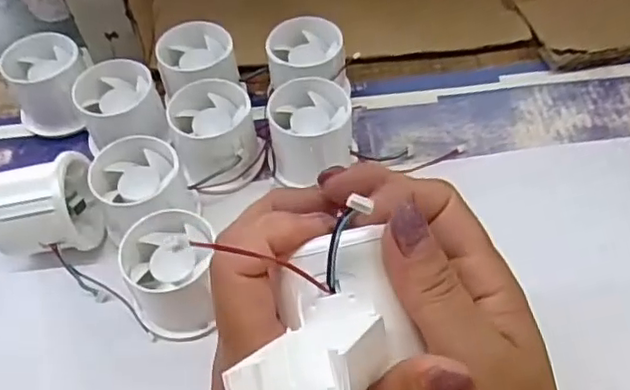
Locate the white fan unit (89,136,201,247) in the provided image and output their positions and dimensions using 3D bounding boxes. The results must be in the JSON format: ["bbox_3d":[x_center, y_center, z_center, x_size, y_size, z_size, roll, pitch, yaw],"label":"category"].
[{"bbox_3d":[-0.102,0.000,0.368,0.055,0.046,0.054,-2,54,2],"label":"white fan unit"}]

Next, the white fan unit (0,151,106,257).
[{"bbox_3d":[-0.158,0.012,0.363,0.056,0.059,0.047,-14,54,-6],"label":"white fan unit"}]

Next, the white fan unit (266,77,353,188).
[{"bbox_3d":[-0.002,-0.037,0.393,0.052,0.048,0.056,-3,54,2],"label":"white fan unit"}]

